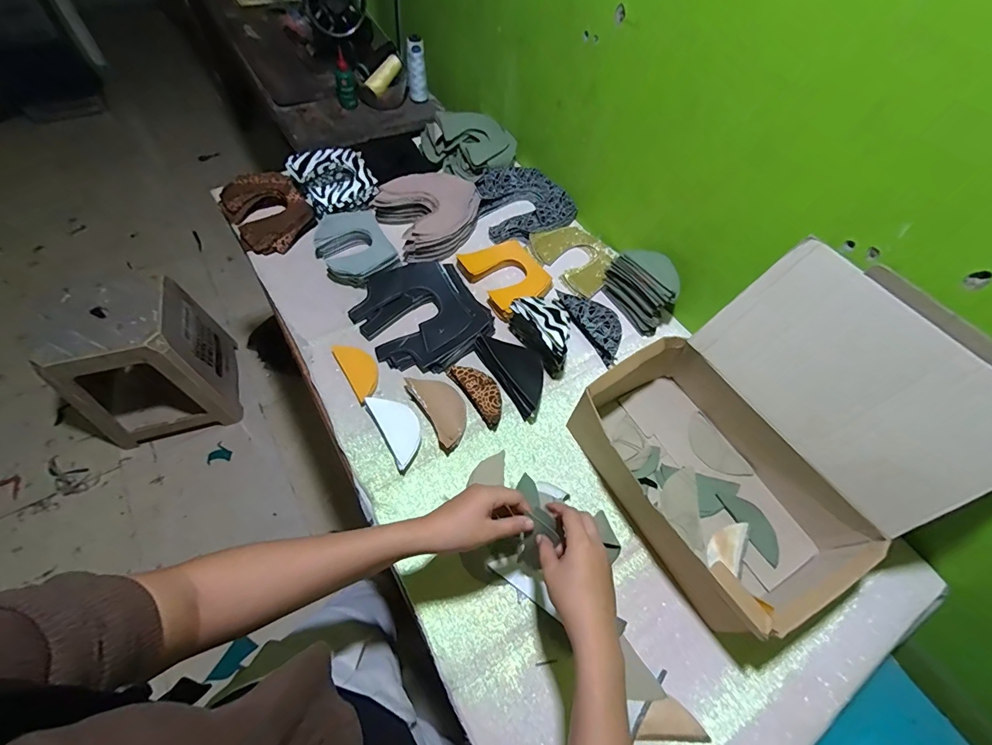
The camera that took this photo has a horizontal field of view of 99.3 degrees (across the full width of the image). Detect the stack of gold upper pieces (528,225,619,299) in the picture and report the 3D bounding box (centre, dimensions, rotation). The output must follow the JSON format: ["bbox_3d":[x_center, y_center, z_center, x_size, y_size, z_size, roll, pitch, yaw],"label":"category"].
[{"bbox_3d":[0.150,-0.224,0.812,0.162,0.022,0.134,41,65,18],"label":"stack of gold upper pieces"}]

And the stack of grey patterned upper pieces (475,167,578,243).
[{"bbox_3d":[0.054,-0.351,0.864,0.180,0.040,0.174,-21,63,-15],"label":"stack of grey patterned upper pieces"}]

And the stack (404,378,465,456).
[{"bbox_3d":[-0.079,0.052,0.624,0.061,0.023,0.123,-27,65,-18],"label":"stack"}]

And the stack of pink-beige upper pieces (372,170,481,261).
[{"bbox_3d":[-0.123,-0.307,0.810,0.183,0.053,0.177,-26,65,-18],"label":"stack of pink-beige upper pieces"}]

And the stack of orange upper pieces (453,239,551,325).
[{"bbox_3d":[0.020,-0.176,0.765,0.127,0.027,0.165,-30,66,-19],"label":"stack of orange upper pieces"}]

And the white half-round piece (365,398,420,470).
[{"bbox_3d":[-0.139,0.079,0.608,0.056,0.006,0.111,-19,62,-34],"label":"white half-round piece"}]

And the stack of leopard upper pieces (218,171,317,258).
[{"bbox_3d":[-0.430,-0.304,0.796,0.138,0.041,0.178,-29,66,-19],"label":"stack of leopard upper pieces"}]

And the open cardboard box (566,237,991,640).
[{"bbox_3d":[0.326,0.072,0.513,0.329,0.240,0.335,-28,65,-18],"label":"open cardboard box"}]

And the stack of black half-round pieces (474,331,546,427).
[{"bbox_3d":[0.036,-0.002,0.659,0.072,0.038,0.147,-28,65,-18],"label":"stack of black half-round pieces"}]

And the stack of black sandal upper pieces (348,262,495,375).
[{"bbox_3d":[-0.123,-0.099,0.698,0.188,0.031,0.204,-30,66,-19],"label":"stack of black sandal upper pieces"}]

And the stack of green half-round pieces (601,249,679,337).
[{"bbox_3d":[0.256,-0.149,0.730,0.069,0.090,0.131,-24,64,-17],"label":"stack of green half-round pieces"}]

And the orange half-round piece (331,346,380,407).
[{"bbox_3d":[-0.209,-0.004,0.652,0.049,0.014,0.113,-29,66,-19],"label":"orange half-round piece"}]

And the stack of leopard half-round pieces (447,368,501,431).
[{"bbox_3d":[-0.022,0.030,0.647,0.047,0.021,0.115,-30,66,-19],"label":"stack of leopard half-round pieces"}]

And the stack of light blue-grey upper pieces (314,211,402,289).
[{"bbox_3d":[-0.253,-0.226,0.765,0.139,0.032,0.160,-15,62,-12],"label":"stack of light blue-grey upper pieces"}]

